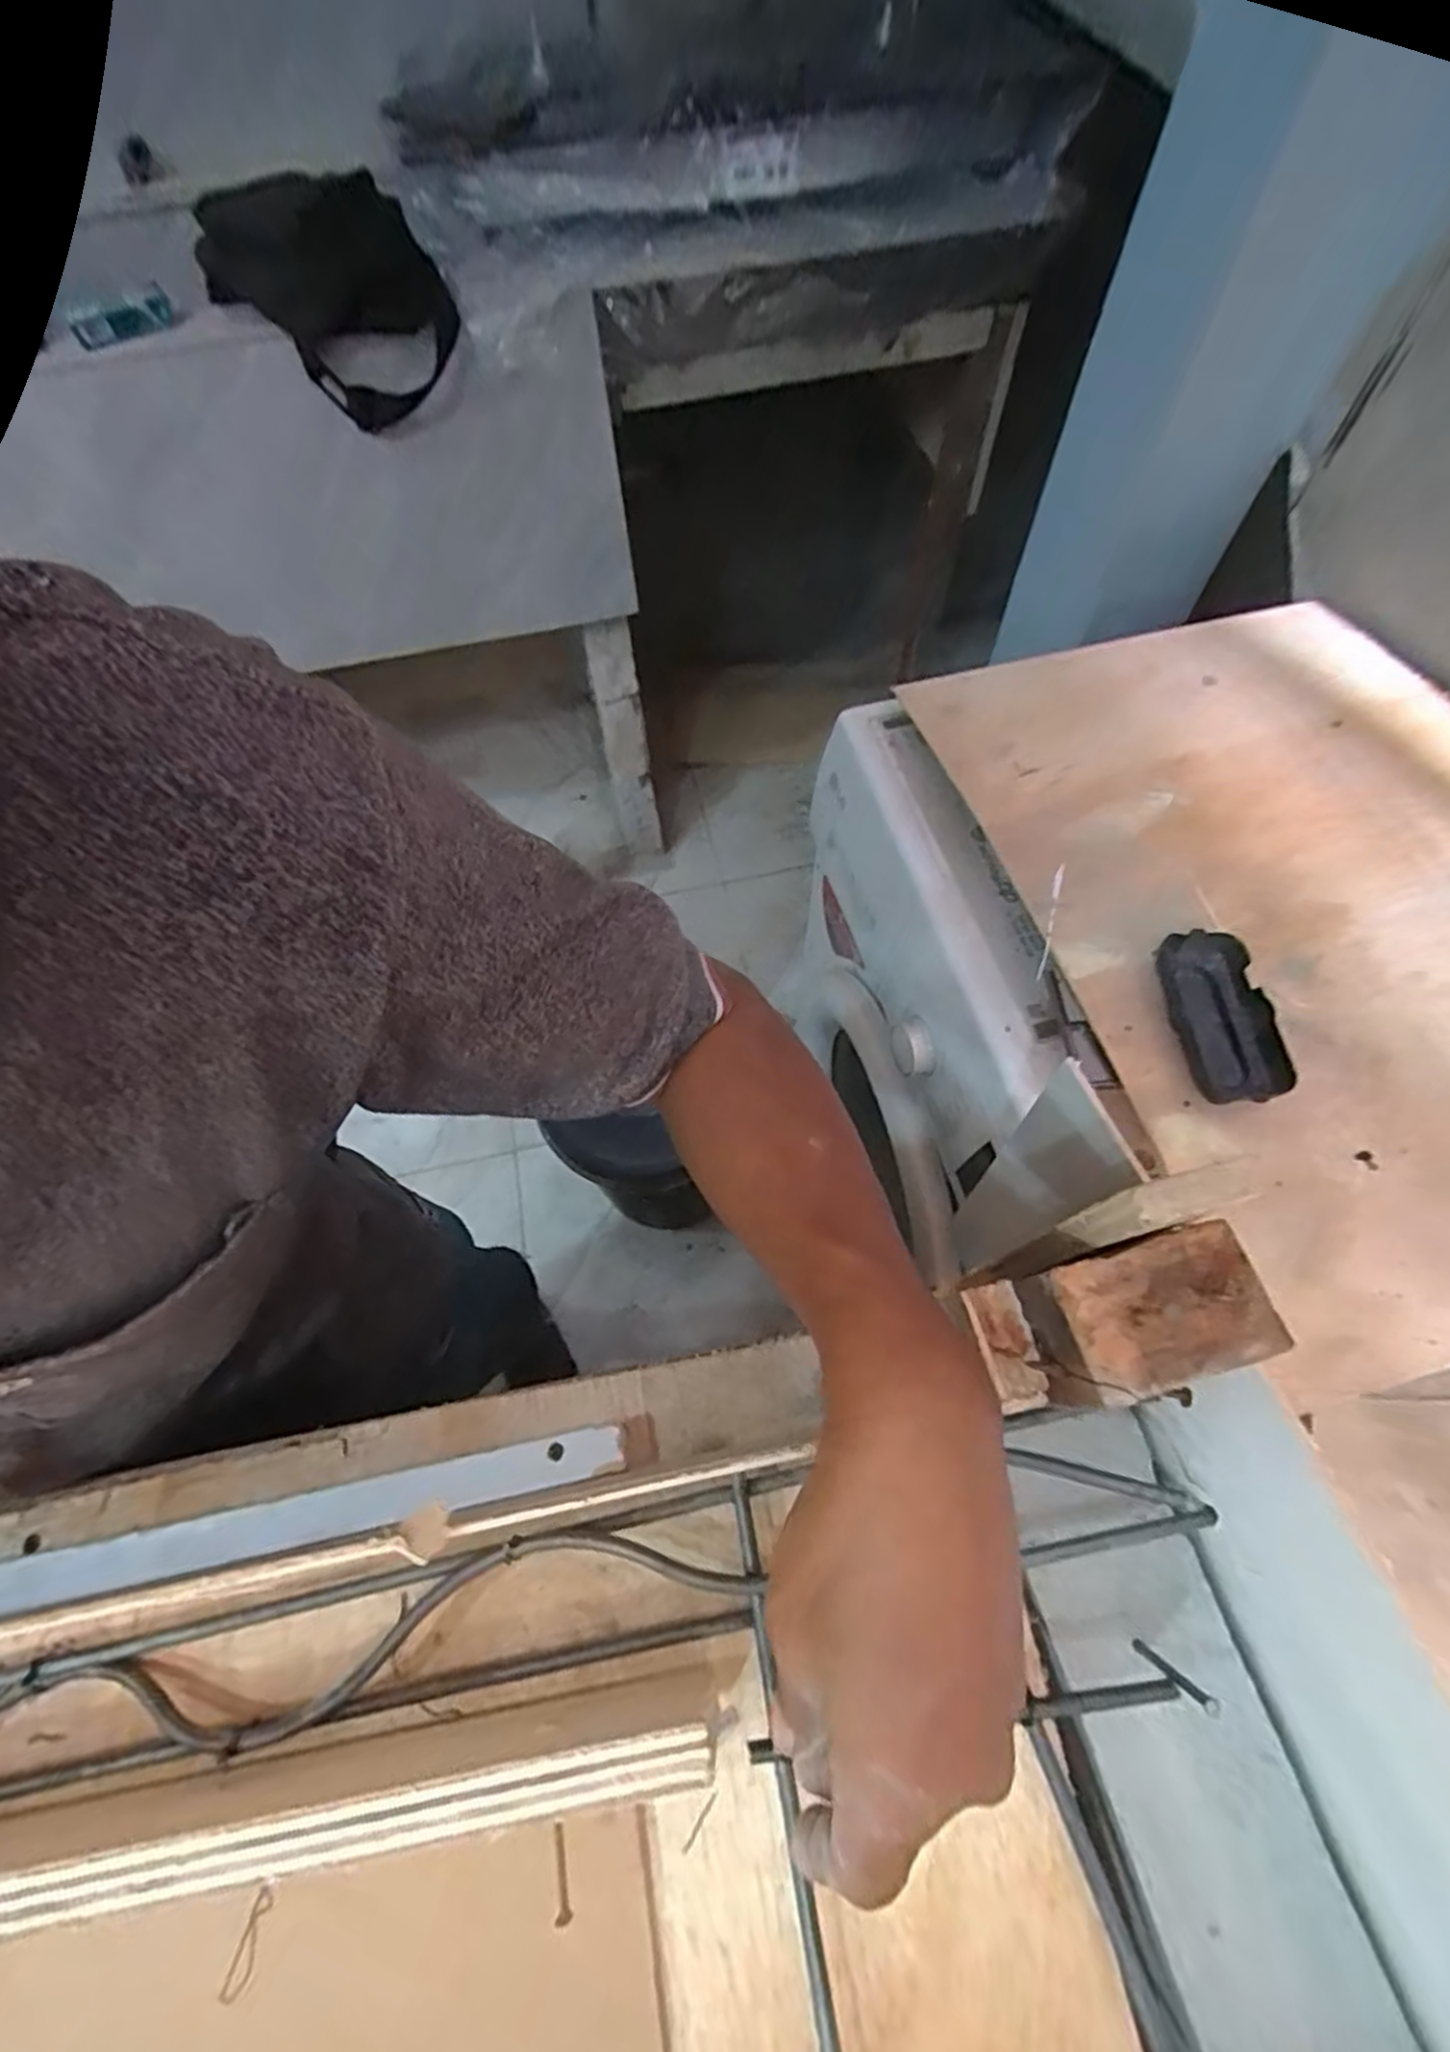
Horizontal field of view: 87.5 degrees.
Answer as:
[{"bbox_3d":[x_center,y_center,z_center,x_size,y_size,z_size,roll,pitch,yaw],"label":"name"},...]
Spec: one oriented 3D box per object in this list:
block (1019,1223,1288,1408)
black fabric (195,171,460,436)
[{"bbox_3d":[0.135,0.095,0.247,0.064,0.034,0.041,-15,63,-6],"label":"block"},{"bbox_3d":[-0.416,-0.766,0.803,0.222,0.141,0.162,39,70,20],"label":"black fabric"}]

